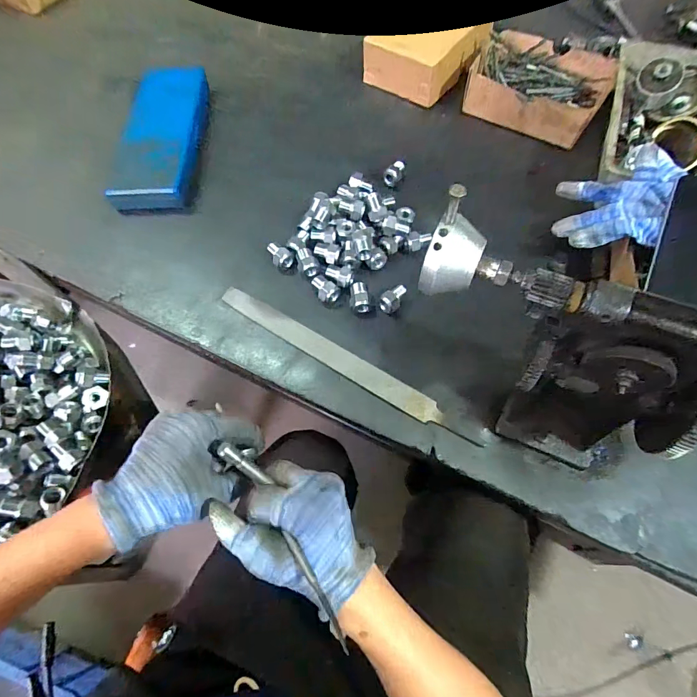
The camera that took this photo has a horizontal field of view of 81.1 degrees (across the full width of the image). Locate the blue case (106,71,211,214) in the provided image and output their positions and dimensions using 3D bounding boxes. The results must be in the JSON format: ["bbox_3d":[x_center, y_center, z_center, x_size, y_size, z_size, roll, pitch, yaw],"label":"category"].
[{"bbox_3d":[-0.243,-0.281,0.537,0.094,0.034,0.242,-2,64,0],"label":"blue case"}]

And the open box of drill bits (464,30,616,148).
[{"bbox_3d":[0.257,-0.360,0.551,0.171,0.040,0.148,28,68,14],"label":"open box of drill bits"}]

